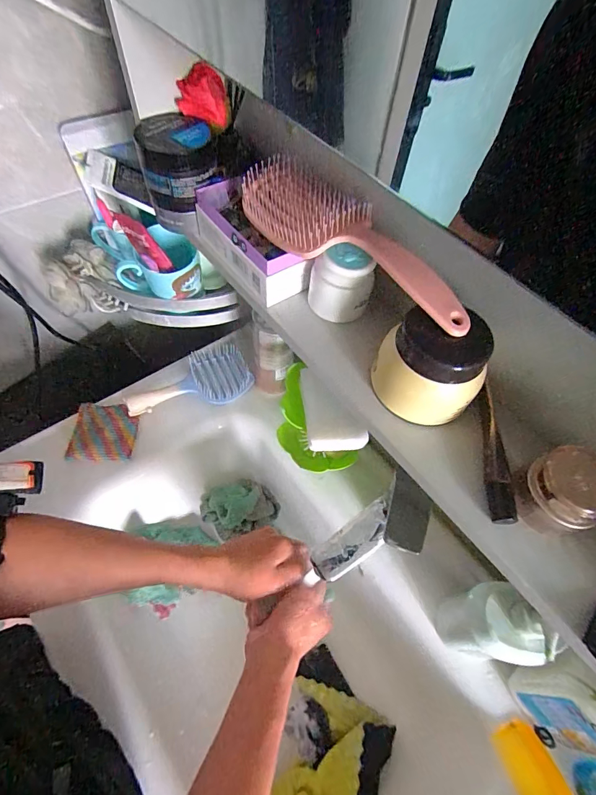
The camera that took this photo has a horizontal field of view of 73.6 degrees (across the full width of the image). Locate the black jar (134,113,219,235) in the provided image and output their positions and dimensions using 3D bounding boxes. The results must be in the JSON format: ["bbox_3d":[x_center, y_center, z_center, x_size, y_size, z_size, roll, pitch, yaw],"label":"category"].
[{"bbox_3d":[-0.118,-0.222,0.400,0.070,0.083,0.080,-17,61,-14],"label":"black jar"}]

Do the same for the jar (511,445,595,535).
[{"bbox_3d":[0.174,0.062,0.263,0.043,0.045,0.047,2,58,-3],"label":"jar"}]

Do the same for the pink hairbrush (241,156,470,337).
[{"bbox_3d":[0.041,-0.124,0.318,0.057,0.037,0.227,-39,68,-24],"label":"pink hairbrush"}]

